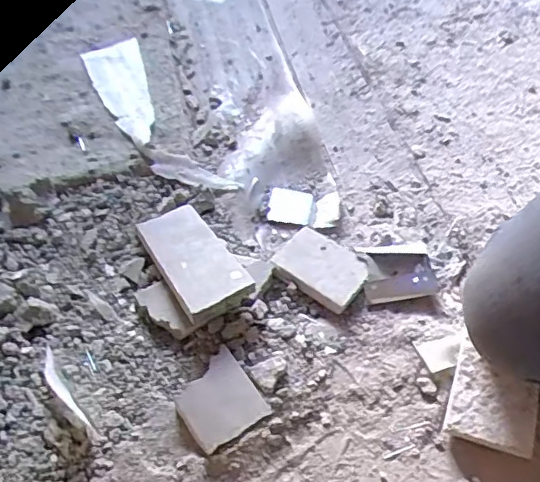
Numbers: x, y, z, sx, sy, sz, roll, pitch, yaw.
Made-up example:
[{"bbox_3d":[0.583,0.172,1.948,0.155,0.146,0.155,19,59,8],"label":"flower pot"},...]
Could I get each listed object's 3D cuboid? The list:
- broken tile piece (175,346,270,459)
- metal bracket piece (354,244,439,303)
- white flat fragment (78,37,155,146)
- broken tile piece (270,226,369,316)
[{"bbox_3d":[-0.052,0.155,0.557,0.076,0.007,0.079,-30,58,-21],"label":"broken tile piece"},{"bbox_3d":[0.147,0.035,0.654,0.079,0.018,0.071,-4,52,-2],"label":"metal bracket piece"},{"bbox_3d":[-0.214,-0.213,0.805,0.079,0.014,0.205,-17,64,-4],"label":"white flat fragment"},{"bbox_3d":[0.061,0.030,0.662,0.104,0.021,0.082,33,59,24],"label":"broken tile piece"}]

